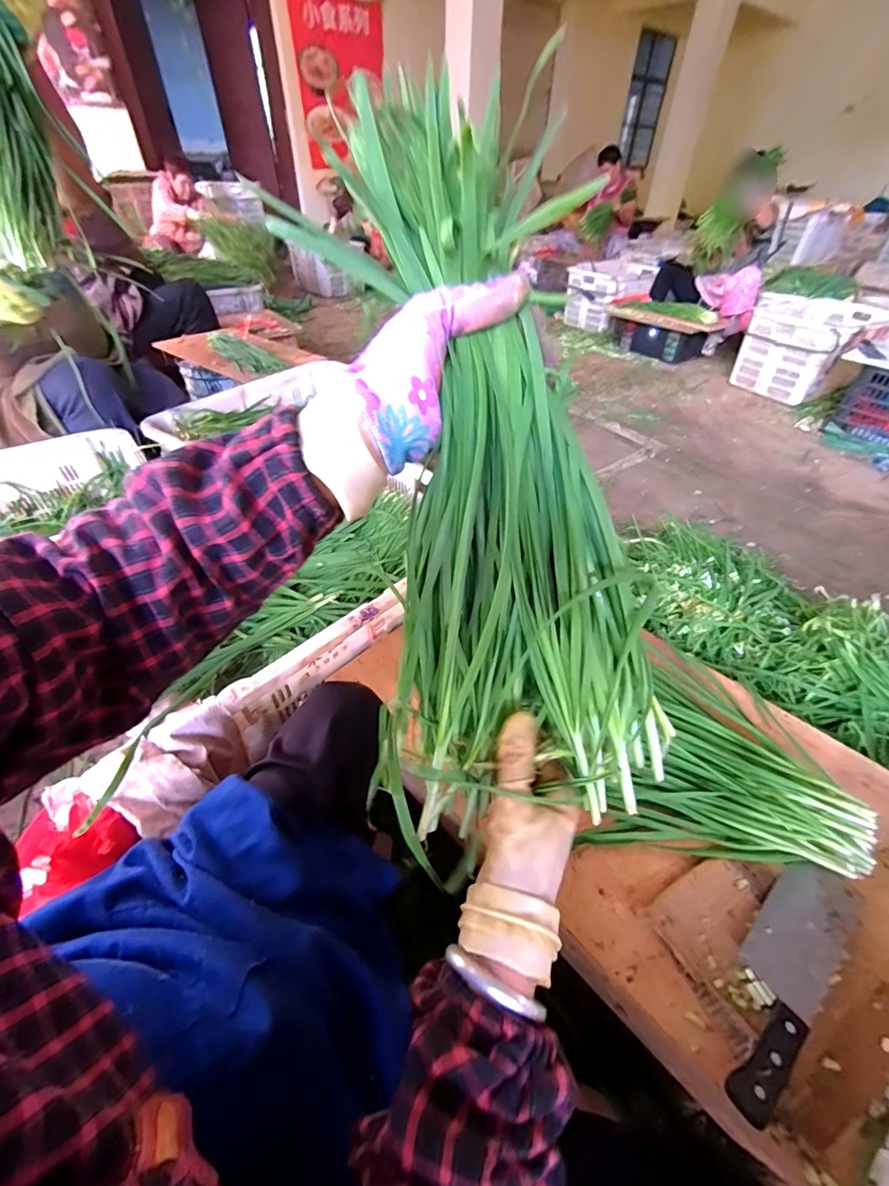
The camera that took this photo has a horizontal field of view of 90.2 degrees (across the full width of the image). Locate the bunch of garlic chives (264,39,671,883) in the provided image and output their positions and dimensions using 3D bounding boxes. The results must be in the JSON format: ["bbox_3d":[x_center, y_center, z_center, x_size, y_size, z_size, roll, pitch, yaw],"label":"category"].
[{"bbox_3d":[0.028,-0.056,0.277,0.177,0.430,0.073,-12,8,-14],"label":"bunch of garlic chives"}]

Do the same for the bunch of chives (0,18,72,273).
[{"bbox_3d":[-0.633,-0.727,0.654,0.119,0.410,0.132,25,20,22],"label":"bunch of chives"}]

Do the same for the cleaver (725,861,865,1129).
[{"bbox_3d":[0.347,0.375,0.441,0.268,0.032,0.073,-31,53,-29],"label":"cleaver"}]

